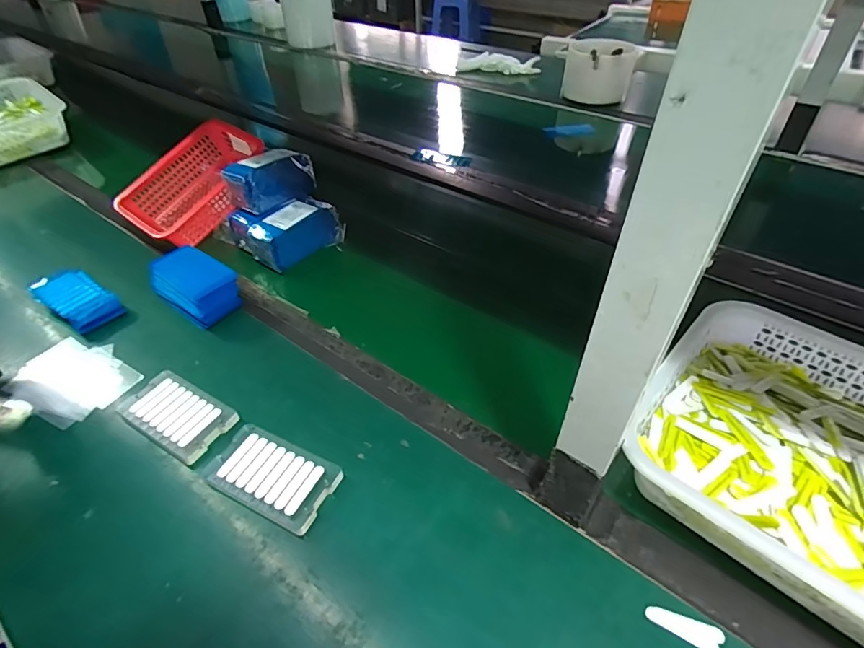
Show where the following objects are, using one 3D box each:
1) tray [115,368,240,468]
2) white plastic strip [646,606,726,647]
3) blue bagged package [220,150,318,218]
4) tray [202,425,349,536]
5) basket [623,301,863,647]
[{"bbox_3d":[-0.277,0.095,0.511,0.124,0.009,0.068,23,48,23],"label":"tray"},{"bbox_3d":[0.192,0.230,0.357,0.053,0.004,0.020,16,46,18],"label":"white plastic strip"},{"bbox_3d":[-0.247,-0.227,0.734,0.063,0.066,0.132,25,50,26],"label":"blue bagged package"},{"bbox_3d":[-0.154,0.145,0.456,0.122,0.010,0.069,18,47,19],"label":"tray"},{"bbox_3d":[0.365,0.138,0.395,0.347,0.082,0.246,33,53,31],"label":"basket"}]

